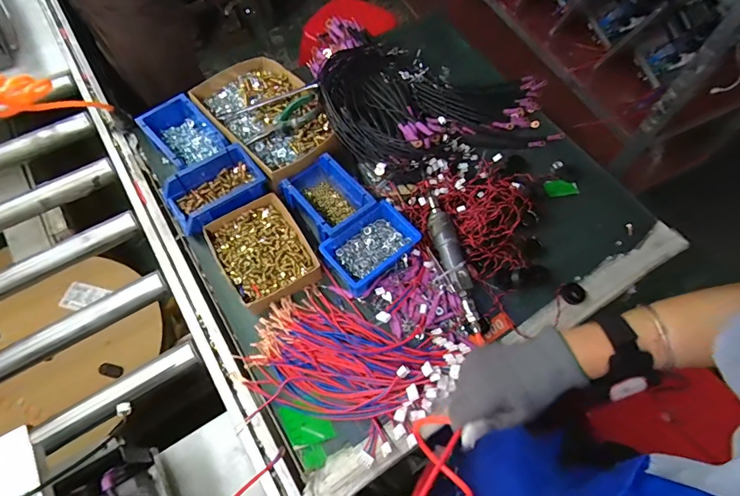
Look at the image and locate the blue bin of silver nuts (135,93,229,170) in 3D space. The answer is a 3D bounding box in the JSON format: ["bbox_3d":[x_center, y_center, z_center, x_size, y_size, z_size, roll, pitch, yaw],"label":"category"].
[{"bbox_3d":[-0.349,-0.204,0.784,0.105,0.086,0.144,-40,71,-19],"label":"blue bin of silver nuts"}]

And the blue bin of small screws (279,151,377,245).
[{"bbox_3d":[-0.079,-0.087,0.724,0.106,0.064,0.149,-37,70,-18],"label":"blue bin of small screws"}]

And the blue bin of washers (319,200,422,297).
[{"bbox_3d":[0.000,-0.006,0.689,0.151,0.039,0.103,-38,71,-19],"label":"blue bin of washers"}]

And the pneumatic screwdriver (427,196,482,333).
[{"bbox_3d":[0.139,0.013,0.682,0.049,0.034,0.245,-15,65,-10],"label":"pneumatic screwdriver"}]

